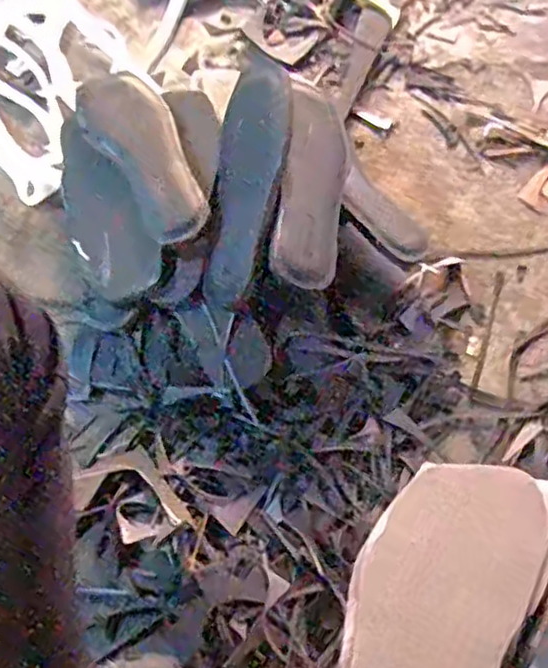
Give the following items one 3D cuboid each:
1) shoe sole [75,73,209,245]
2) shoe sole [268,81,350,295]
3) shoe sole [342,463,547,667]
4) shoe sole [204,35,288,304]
[{"bbox_3d":[-0.136,-0.189,0.761,0.086,0.026,0.222,-32,69,1],"label":"shoe sole"},{"bbox_3d":[0.038,-0.146,0.715,0.077,0.014,0.197,14,75,-30],"label":"shoe sole"},{"bbox_3d":[0.075,0.137,0.334,0.081,0.010,0.239,9,33,22],"label":"shoe sole"},{"bbox_3d":[-0.027,-0.152,0.713,0.067,0.038,0.255,9,82,3],"label":"shoe sole"}]

